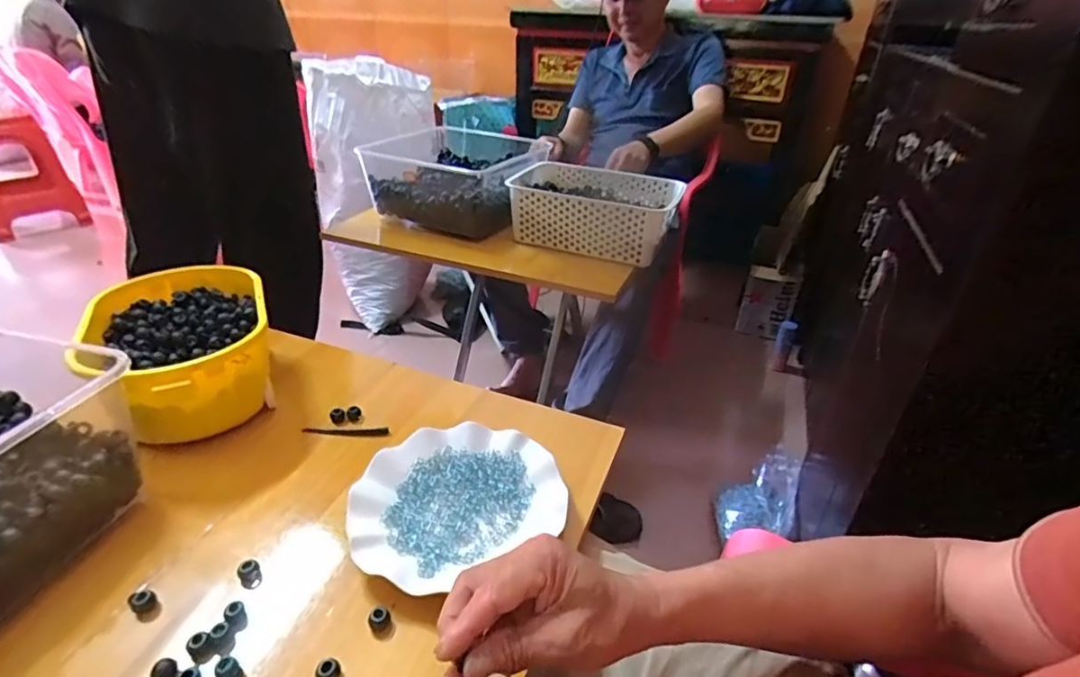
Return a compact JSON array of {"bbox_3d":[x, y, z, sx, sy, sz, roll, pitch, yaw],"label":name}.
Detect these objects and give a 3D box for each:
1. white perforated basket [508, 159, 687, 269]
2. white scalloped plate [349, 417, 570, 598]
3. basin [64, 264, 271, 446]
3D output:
[{"bbox_3d":[0.105,-0.248,1.056,0.303,0.109,0.207,14,33,19],"label":"white perforated basket"},{"bbox_3d":[-0.076,0.142,0.490,0.181,0.025,0.153,-17,36,-29],"label":"white scalloped plate"},{"bbox_3d":[-0.381,0.020,0.599,0.161,0.115,0.241,-15,35,-27],"label":"basin"}]

